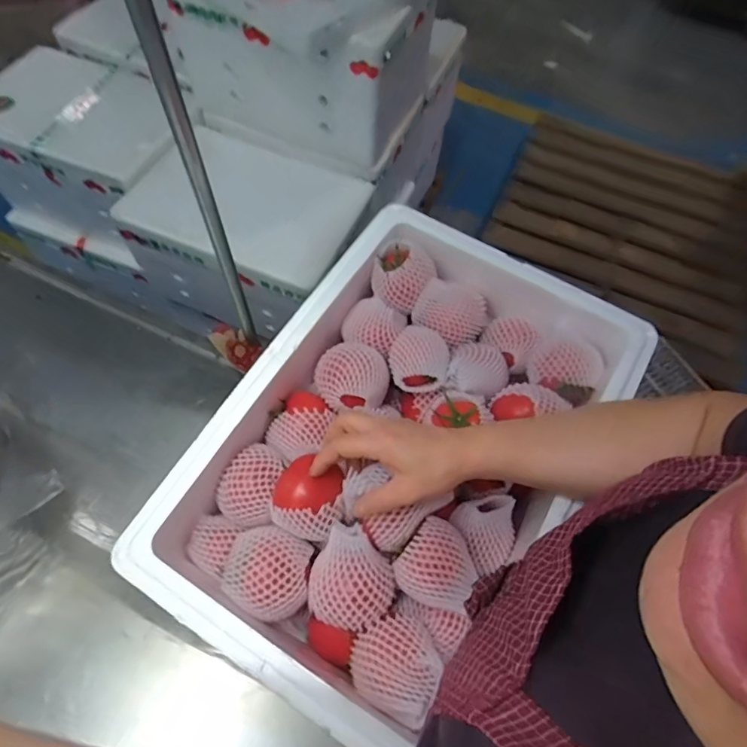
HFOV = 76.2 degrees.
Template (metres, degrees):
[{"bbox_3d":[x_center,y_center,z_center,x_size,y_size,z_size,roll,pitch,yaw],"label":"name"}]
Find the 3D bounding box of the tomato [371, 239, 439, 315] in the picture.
[{"bbox_3d":[0.037,-0.119,0.595,0.075,0.061,0.072,4,62,1],"label":"tomato"}]

